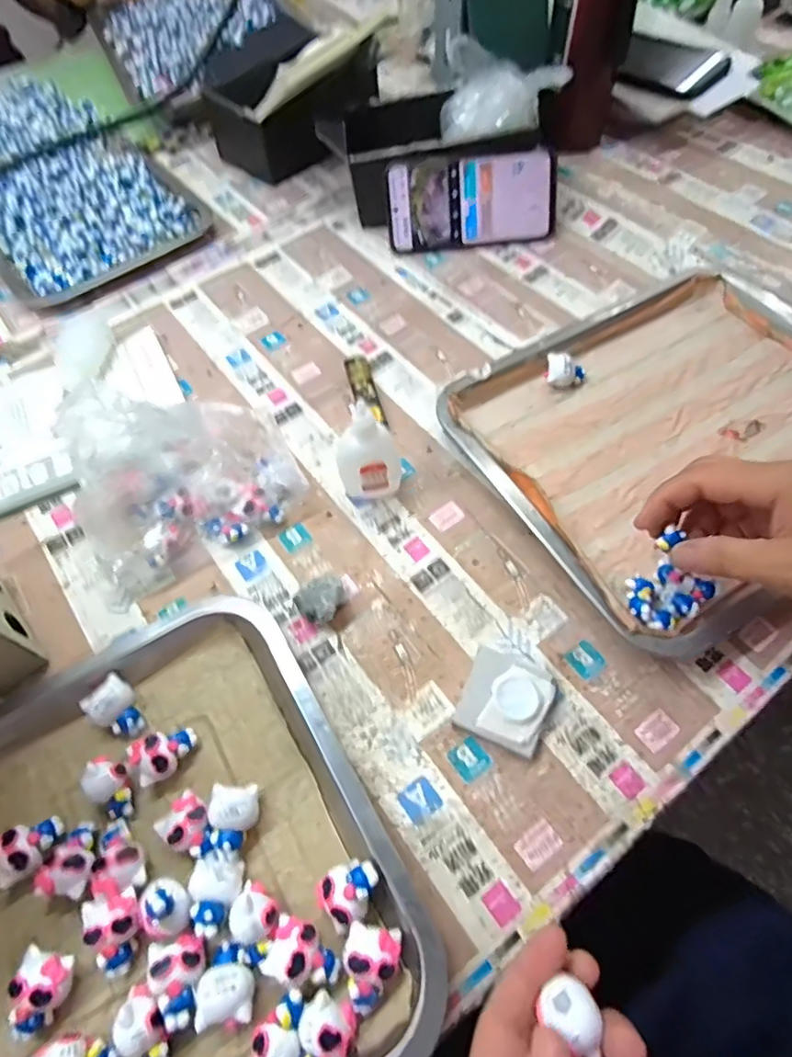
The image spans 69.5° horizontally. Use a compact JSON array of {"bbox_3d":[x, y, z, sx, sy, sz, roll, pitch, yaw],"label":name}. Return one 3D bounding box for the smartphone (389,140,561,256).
[{"bbox_3d":[0.075,-0.327,0.569,0.163,0.082,0.016,-7,26,0],"label":"smartphone"}]

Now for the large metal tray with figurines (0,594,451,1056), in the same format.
[{"bbox_3d":[-0.177,0.212,0.285,0.352,0.034,0.273,-29,63,-13],"label":"large metal tray with figurines"}]

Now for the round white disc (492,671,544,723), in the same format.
[{"bbox_3d":[0.072,0.100,0.337,0.027,0.007,0.029,-1,60,2],"label":"round white disc"}]

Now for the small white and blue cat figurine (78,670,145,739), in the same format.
[{"bbox_3d":[-0.164,0.105,0.339,0.036,0.021,0.027,27,65,17],"label":"small white and blue cat figurine"}]

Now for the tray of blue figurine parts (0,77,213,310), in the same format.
[{"bbox_3d":[-0.400,-0.416,0.663,0.207,0.028,0.429,-34,64,-16],"label":"tray of blue figurine parts"}]

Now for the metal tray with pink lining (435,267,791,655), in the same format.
[{"bbox_3d":[0.221,-0.078,0.440,0.317,0.033,0.272,-29,63,-13],"label":"metal tray with pink lining"}]

